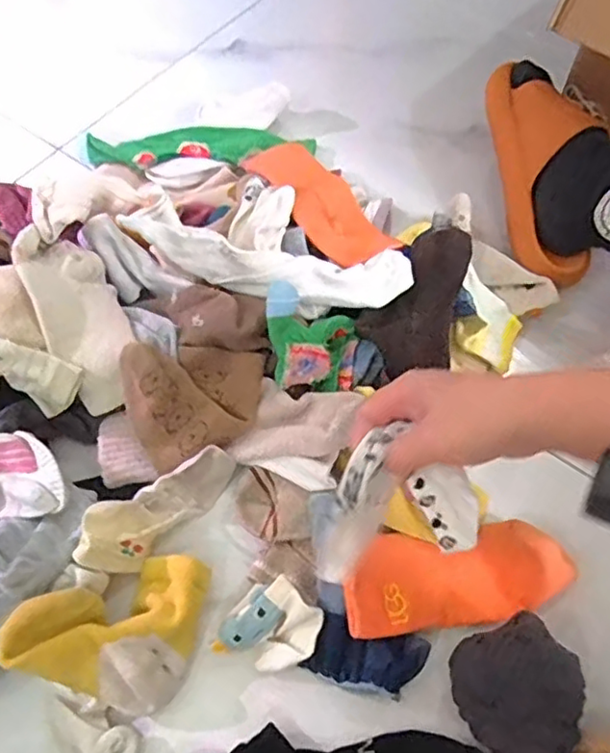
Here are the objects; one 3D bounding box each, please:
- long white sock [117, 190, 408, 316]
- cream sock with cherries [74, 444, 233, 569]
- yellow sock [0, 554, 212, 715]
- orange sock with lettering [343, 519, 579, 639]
[{"bbox_3d":[-0.027,-0.092,0.523,0.224,0.045,0.047,12,60,-8],"label":"long white sock"},{"bbox_3d":[-0.110,0.099,0.476,0.132,0.057,0.039,-32,64,-32],"label":"cream sock with cherries"},{"bbox_3d":[-0.131,0.165,0.433,0.106,0.064,0.099,12,61,7],"label":"yellow sock"},{"bbox_3d":[0.109,0.144,0.464,0.163,0.033,0.069,-7,60,-4],"label":"orange sock with lettering"}]

